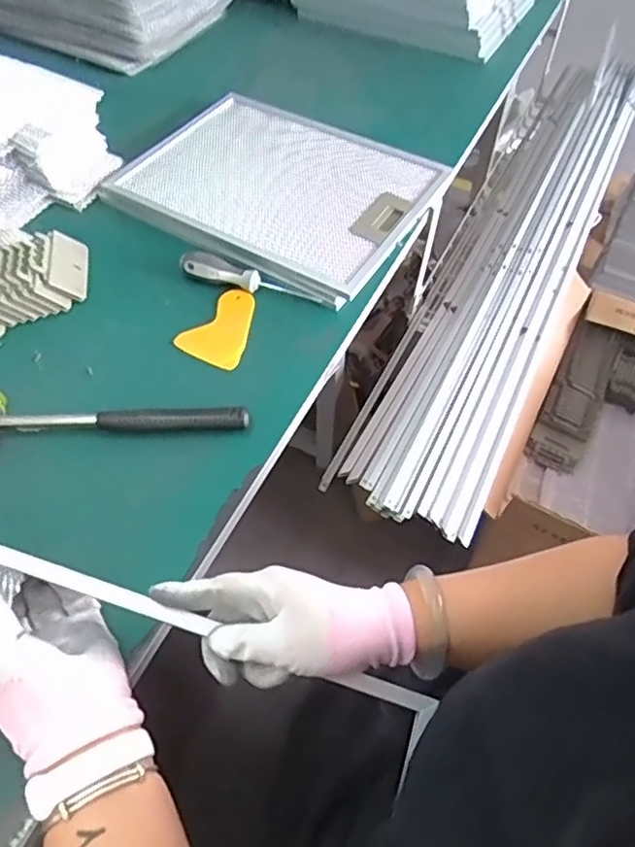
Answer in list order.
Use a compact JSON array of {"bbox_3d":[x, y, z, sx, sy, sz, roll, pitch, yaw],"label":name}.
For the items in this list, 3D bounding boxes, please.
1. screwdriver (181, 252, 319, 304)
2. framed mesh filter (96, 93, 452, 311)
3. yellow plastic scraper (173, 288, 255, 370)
[{"bbox_3d":[-0.073,-0.153,0.661,0.152,0.021,0.023,16,56,10],"label":"screwdriver"},{"bbox_3d":[-0.050,-0.285,0.754,0.341,0.035,0.259,27,58,17],"label":"framed mesh filter"},{"bbox_3d":[-0.092,-0.103,0.645,0.067,0.010,0.098,26,60,13],"label":"yellow plastic scraper"}]

